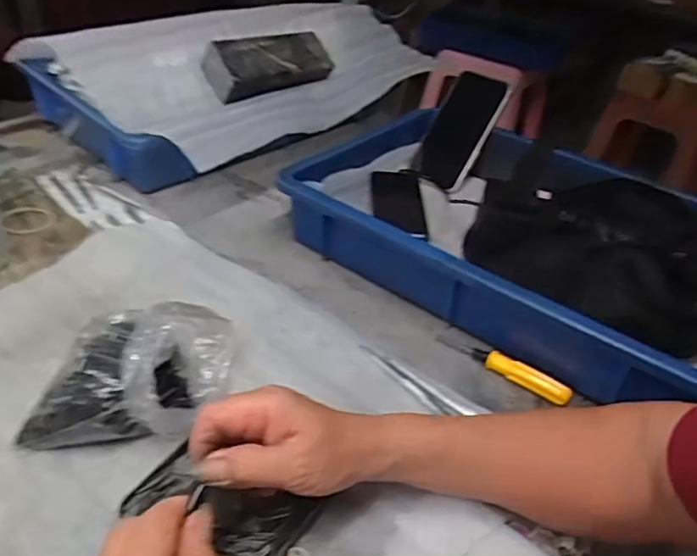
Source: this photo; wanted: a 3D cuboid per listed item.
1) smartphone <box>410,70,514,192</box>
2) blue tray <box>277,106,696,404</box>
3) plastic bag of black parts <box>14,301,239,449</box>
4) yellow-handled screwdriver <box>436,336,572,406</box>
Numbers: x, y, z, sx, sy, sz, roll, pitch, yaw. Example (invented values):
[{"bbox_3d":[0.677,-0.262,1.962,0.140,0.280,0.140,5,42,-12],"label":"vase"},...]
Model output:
[{"bbox_3d":[0.135,-0.178,0.711,0.065,0.137,0.014,29,9,2],"label":"smartphone"},{"bbox_3d":[0.170,-0.041,0.591,0.403,0.083,0.273,29,43,27],"label":"blue tray"},{"bbox_3d":[-0.152,0.060,0.416,0.130,0.074,0.097,3,38,-4],"label":"plastic bag of black parts"},{"bbox_3d":[0.127,0.071,0.491,0.114,0.016,0.016,26,42,24],"label":"yellow-handled screwdriver"}]

